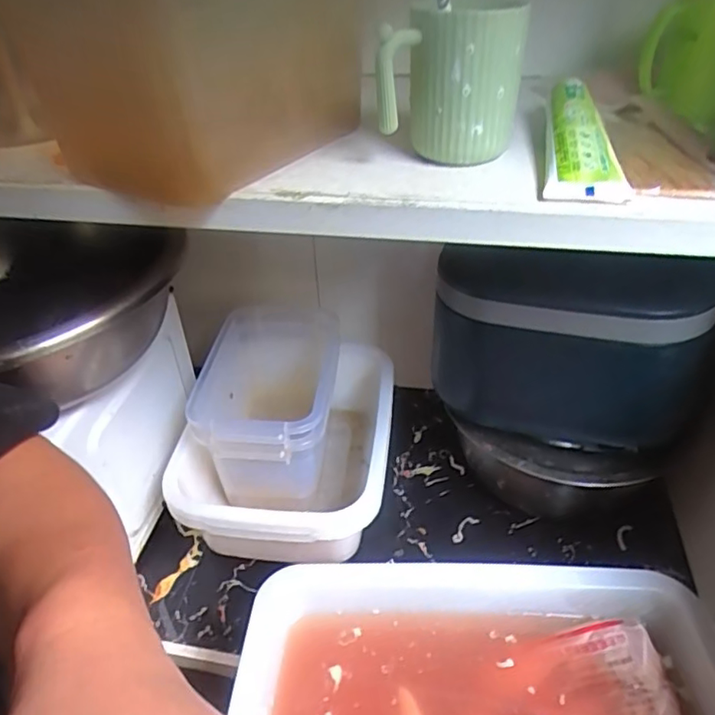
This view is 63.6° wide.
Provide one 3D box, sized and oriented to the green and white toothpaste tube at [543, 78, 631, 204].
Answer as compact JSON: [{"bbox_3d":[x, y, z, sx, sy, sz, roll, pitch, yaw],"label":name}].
[{"bbox_3d":[0.146,-0.150,0.391,0.046,0.016,0.132,1,55,4],"label":"green and white toothpaste tube"}]

